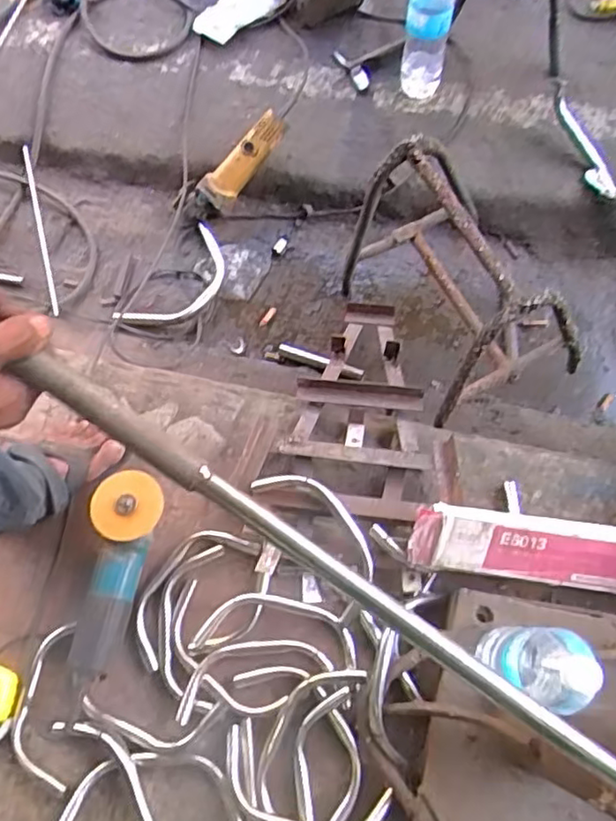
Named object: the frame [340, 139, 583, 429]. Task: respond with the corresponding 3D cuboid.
[{"bbox_3d":[0.237,-0.256,1.066,0.278,0.330,0.465,-27,71,-7],"label":"frame"}]

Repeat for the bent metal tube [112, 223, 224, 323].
[{"bbox_3d":[-0.251,-0.243,1.221,0.128,0.041,0.254,40,75,17],"label":"bent metal tube"}]

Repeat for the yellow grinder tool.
[{"bbox_3d":[-0.129,-0.491,1.246,0.060,0.054,0.207,43,94,18],"label":"yellow grinder tool"}]

